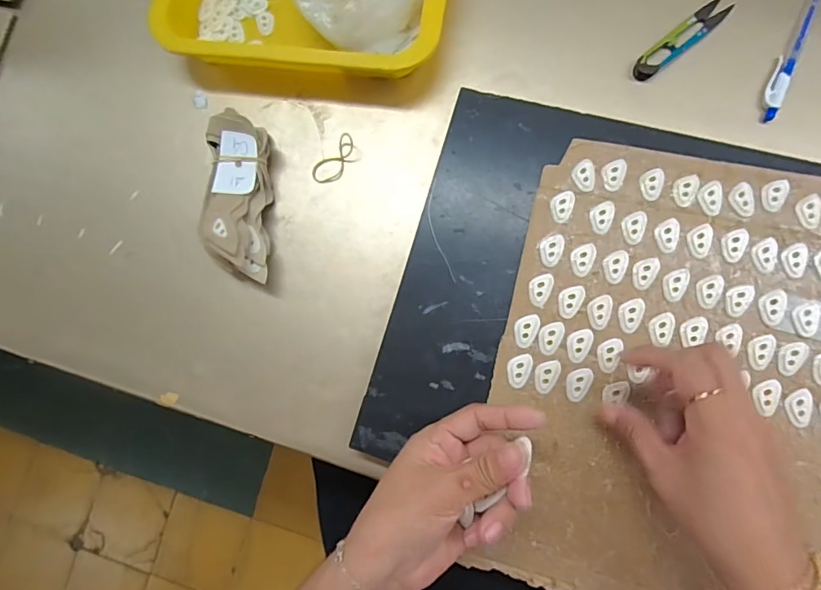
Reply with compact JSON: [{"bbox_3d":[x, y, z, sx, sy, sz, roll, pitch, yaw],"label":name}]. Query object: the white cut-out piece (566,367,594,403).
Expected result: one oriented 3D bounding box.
[{"bbox_3d":[0.122,0.064,0.338,0.017,0.004,0.026,26,87,9],"label":"white cut-out piece"}]

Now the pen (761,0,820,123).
[{"bbox_3d":[0.309,-0.198,0.377,0.014,0.006,0.124,24,86,9],"label":"pen"}]

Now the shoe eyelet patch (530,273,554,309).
[{"bbox_3d":[0.098,-0.004,0.350,0.015,0.004,0.026,20,86,9],"label":"shoe eyelet patch"}]

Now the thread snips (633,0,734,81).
[{"bbox_3d":[0.225,-0.214,0.388,0.097,0.008,0.020,-39,80,1],"label":"thread snips"}]

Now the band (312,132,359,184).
[{"bbox_3d":[-0.066,-0.117,0.408,0.048,0.011,0.023,-38,80,1],"label":"band"}]

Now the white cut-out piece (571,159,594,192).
[{"bbox_3d":[0.132,-0.092,0.357,0.016,0.004,0.025,-2,83,7],"label":"white cut-out piece"}]

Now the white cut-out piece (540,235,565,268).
[{"bbox_3d":[0.106,-0.034,0.352,0.017,0.004,0.025,12,85,8],"label":"white cut-out piece"}]

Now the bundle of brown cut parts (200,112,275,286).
[{"bbox_3d":[-0.152,-0.084,0.401,0.058,0.043,0.146,-4,83,6],"label":"bundle of brown cut parts"}]

